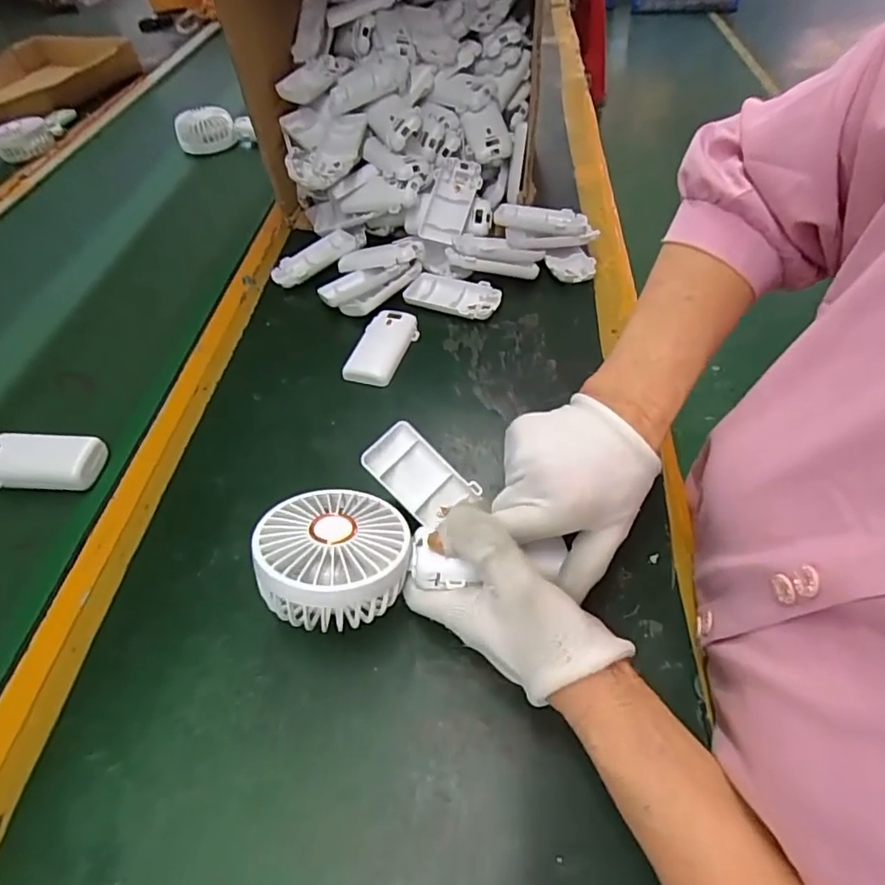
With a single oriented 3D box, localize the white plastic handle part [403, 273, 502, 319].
[{"bbox_3d":[0.009,-0.148,0.568,0.101,0.014,0.047,17,53,17],"label":"white plastic handle part"}]

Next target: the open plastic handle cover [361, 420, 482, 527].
[{"bbox_3d":[-0.018,0.023,0.392,0.075,0.014,0.045,43,69,-5],"label":"open plastic handle cover"}]

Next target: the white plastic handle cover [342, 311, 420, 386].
[{"bbox_3d":[-0.055,-0.090,0.526,0.045,0.017,0.090,13,52,14],"label":"white plastic handle cover"}]

